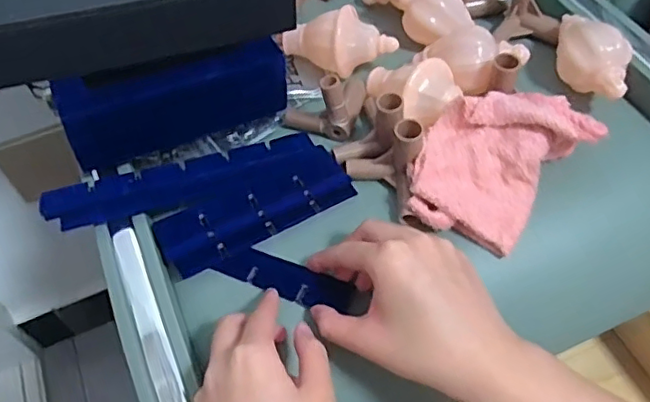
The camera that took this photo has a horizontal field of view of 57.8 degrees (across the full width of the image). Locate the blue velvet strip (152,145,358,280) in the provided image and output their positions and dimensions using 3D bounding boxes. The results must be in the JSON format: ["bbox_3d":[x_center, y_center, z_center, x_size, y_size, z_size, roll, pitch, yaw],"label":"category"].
[{"bbox_3d":[-0.047,0.004,0.402,0.132,0.005,0.044,-26,83,-15],"label":"blue velvet strip"}]

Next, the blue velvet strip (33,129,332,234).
[{"bbox_3d":[-0.089,-0.014,0.401,0.191,0.007,0.030,-15,69,-14],"label":"blue velvet strip"}]

